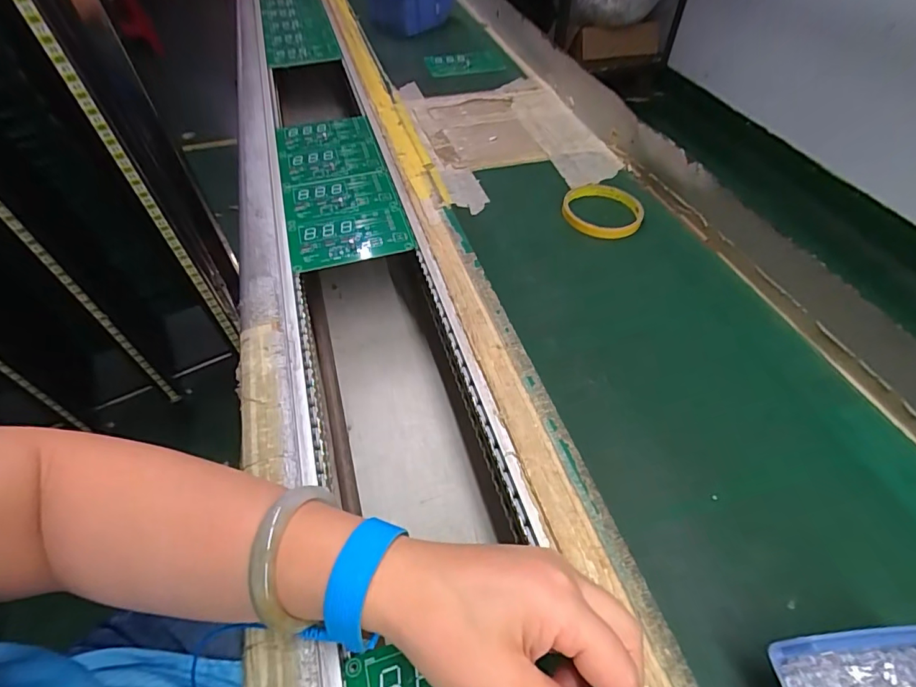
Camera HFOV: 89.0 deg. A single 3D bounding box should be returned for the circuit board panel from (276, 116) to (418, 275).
[{"bbox_3d":[-0.147,-0.197,0.558,0.122,0.010,0.306,-14,49,-9],"label":"circuit board panel"}]

